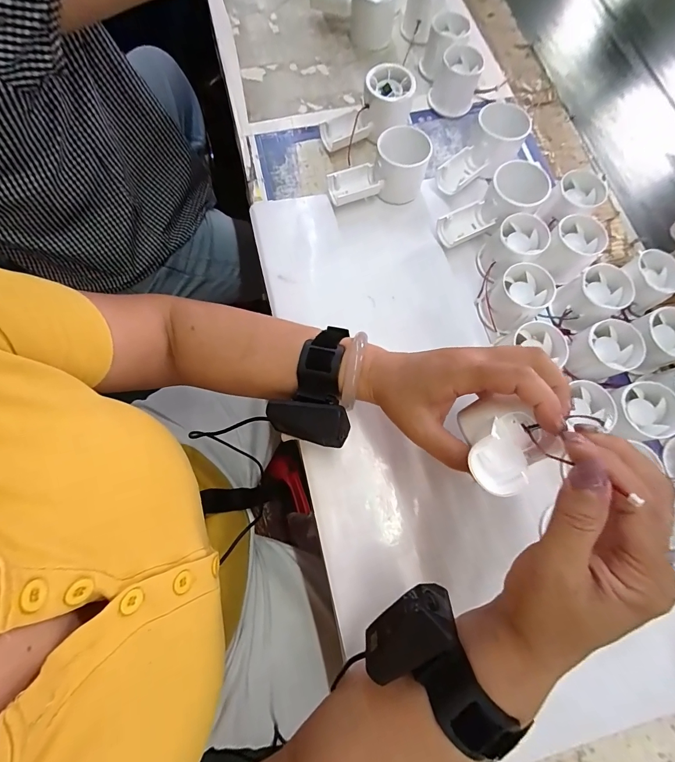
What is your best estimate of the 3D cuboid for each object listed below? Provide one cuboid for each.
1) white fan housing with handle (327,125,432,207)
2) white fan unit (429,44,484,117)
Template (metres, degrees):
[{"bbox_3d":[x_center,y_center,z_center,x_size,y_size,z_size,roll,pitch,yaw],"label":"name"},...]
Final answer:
[{"bbox_3d":[0.046,-0.241,0.401,0.115,0.051,0.057,-12,74,-6],"label":"white fan housing with handle"},{"bbox_3d":[0.157,-0.387,0.453,0.067,0.049,0.057,-36,78,-12],"label":"white fan unit"}]

